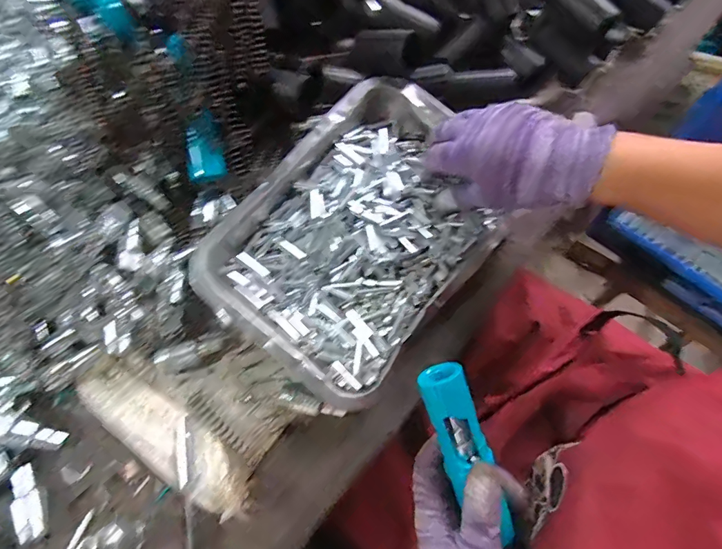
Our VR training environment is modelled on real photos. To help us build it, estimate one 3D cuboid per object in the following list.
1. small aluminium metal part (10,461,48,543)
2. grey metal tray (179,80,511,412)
[{"bbox_3d":[-0.246,0.168,0.309,0.017,0.013,0.052,-31,73,-9],"label":"small aluminium metal part"},{"bbox_3d":[0.004,-0.039,0.348,0.176,0.034,0.249,38,76,13],"label":"grey metal tray"}]

